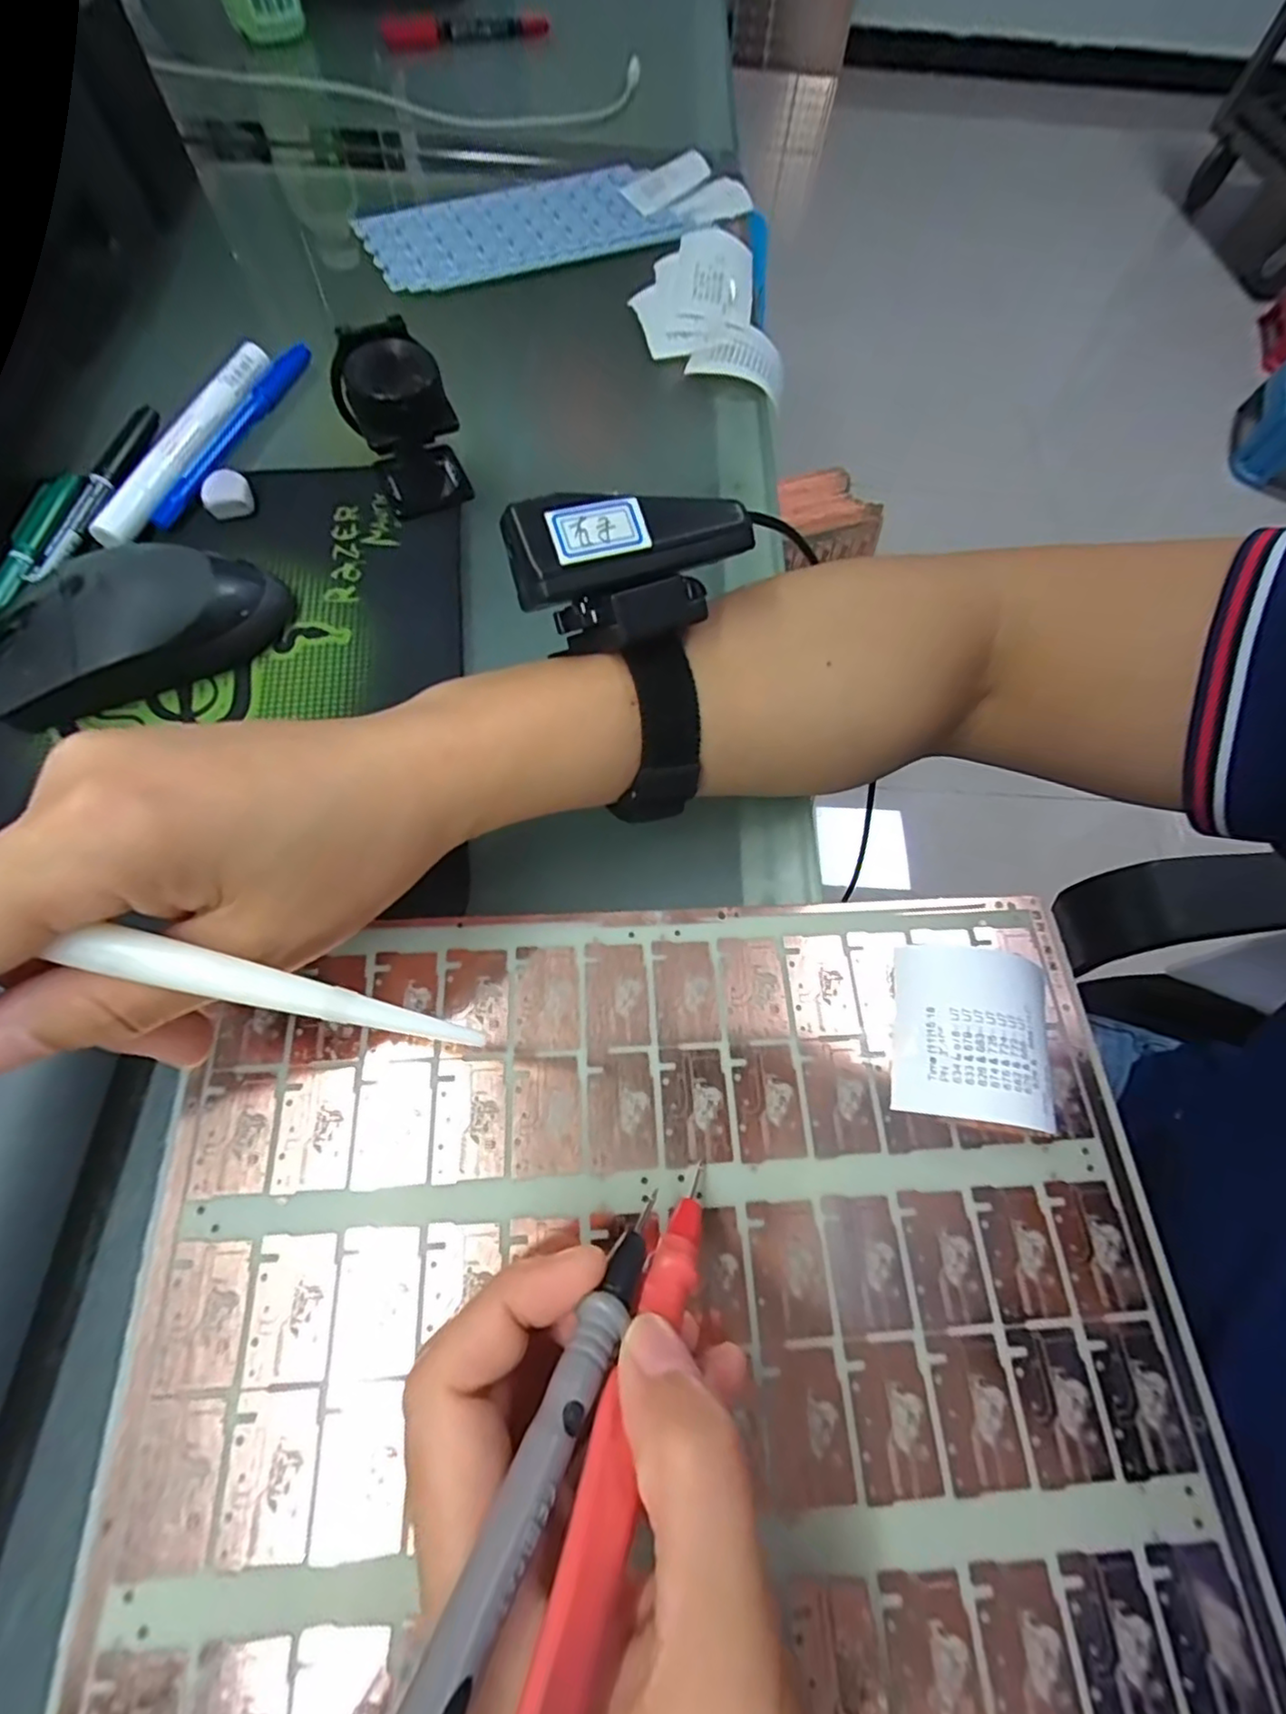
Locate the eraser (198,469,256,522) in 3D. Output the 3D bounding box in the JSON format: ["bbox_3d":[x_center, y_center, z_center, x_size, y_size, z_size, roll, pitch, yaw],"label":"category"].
[{"bbox_3d":[-0.196,-0.170,0.295,0.021,0.013,0.019,-23,69,-12],"label":"eraser"}]

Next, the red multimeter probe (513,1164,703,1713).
[{"bbox_3d":[-0.005,0.124,0.128,0.014,0.012,0.131,24,26,8],"label":"red multimeter probe"}]

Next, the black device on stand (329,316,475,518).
[{"bbox_3d":[-0.109,-0.201,0.287,0.046,0.058,0.050,-10,67,-7],"label":"black device on stand"}]

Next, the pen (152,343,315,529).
[{"bbox_3d":[-0.203,-0.212,0.311,0.010,0.008,0.136,15,67,4],"label":"pen"}]

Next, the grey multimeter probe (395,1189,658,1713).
[{"bbox_3d":[-0.024,0.121,0.110,0.010,0.007,0.132,29,29,10],"label":"grey multimeter probe"}]

